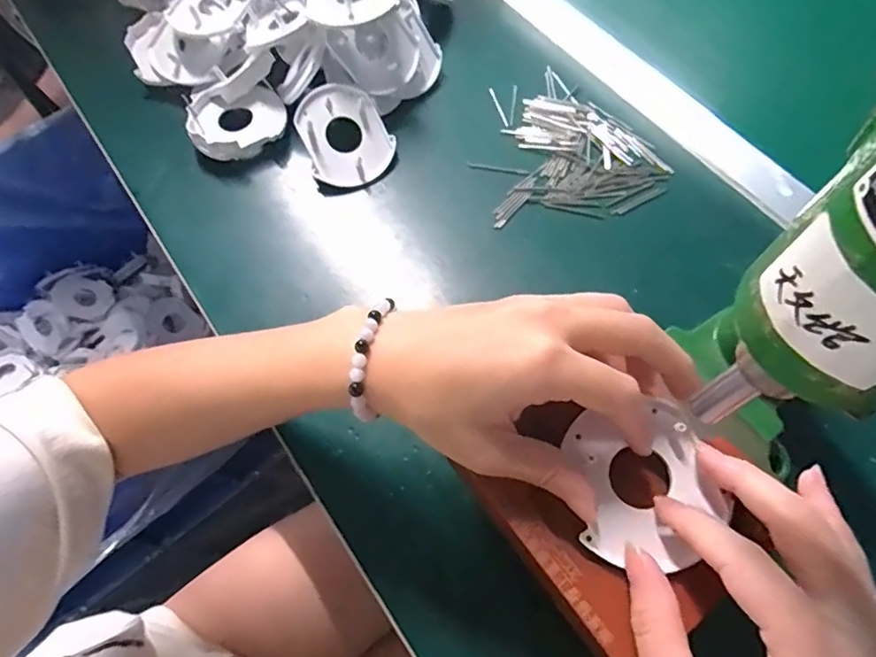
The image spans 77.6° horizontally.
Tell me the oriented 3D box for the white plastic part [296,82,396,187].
[{"bbox_3d":[-0.067,-0.136,0.385,0.060,0.006,0.069,-37,99,-10],"label":"white plastic part"}]

